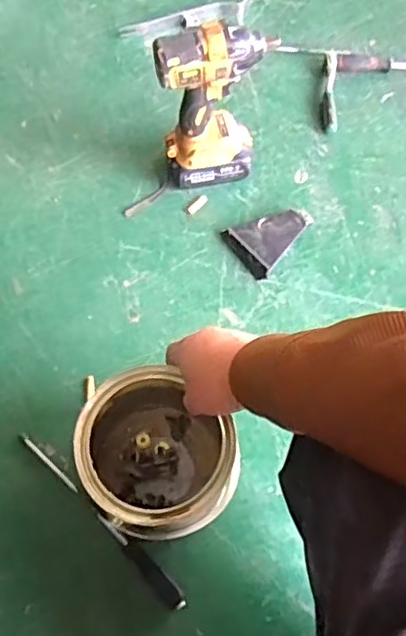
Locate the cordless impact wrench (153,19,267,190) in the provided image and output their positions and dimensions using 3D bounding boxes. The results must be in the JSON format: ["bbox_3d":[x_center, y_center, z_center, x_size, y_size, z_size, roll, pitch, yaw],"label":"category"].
[{"bbox_3d":[0.012,-0.268,0.829,0.139,0.241,0.060,-11,67,-4],"label":"cordless impact wrench"}]

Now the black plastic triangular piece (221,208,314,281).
[{"bbox_3d":[0.101,-0.118,0.899,0.123,0.025,0.082,-34,71,-13],"label":"black plastic triangular piece"}]

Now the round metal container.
[{"bbox_3d":[-0.057,0.155,0.705,0.169,0.162,0.146,34,71,14],"label":"round metal container"}]

